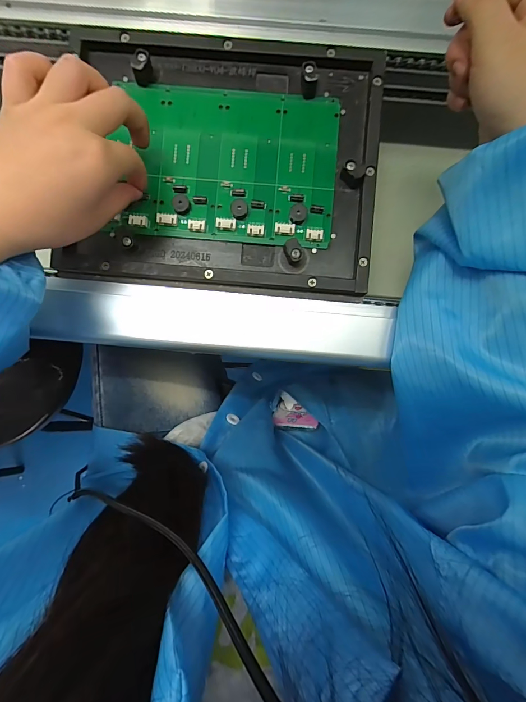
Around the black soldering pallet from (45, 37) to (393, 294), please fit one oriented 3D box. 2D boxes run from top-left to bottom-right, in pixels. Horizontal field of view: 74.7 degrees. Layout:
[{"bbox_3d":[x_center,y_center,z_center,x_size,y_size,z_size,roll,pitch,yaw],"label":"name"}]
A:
[{"bbox_3d":[-0.028,-0.146,0.269,0.228,0.017,0.190,5,89,1],"label":"black soldering pallet"}]

